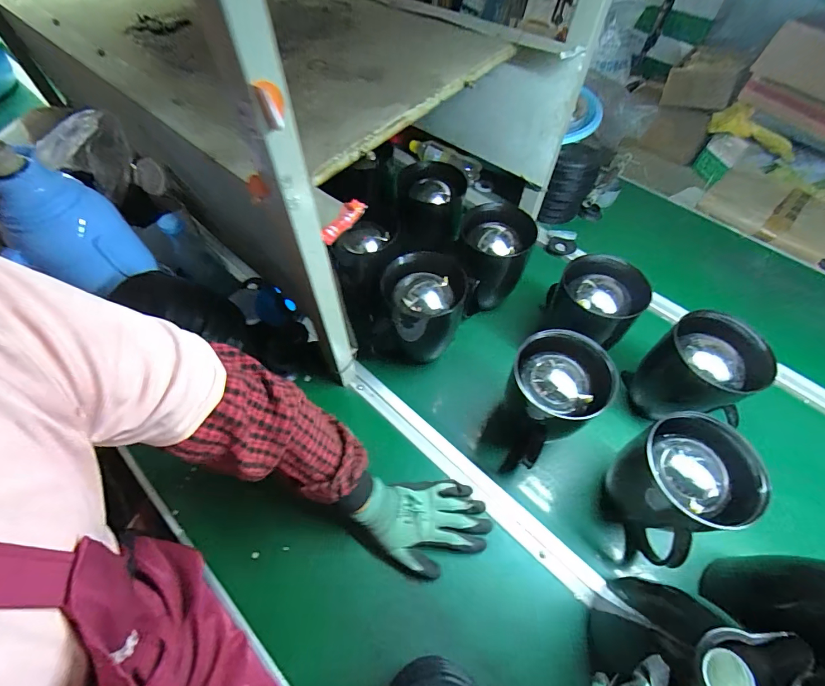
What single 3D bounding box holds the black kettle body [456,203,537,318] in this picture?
[{"bbox_3d":[0.144,-0.139,0.719,0.125,0.164,0.145,11,57,7],"label":"black kettle body"}]

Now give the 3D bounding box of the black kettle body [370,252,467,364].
[{"bbox_3d":[0.012,-0.048,0.666,0.139,0.184,0.112,10,57,6],"label":"black kettle body"}]

